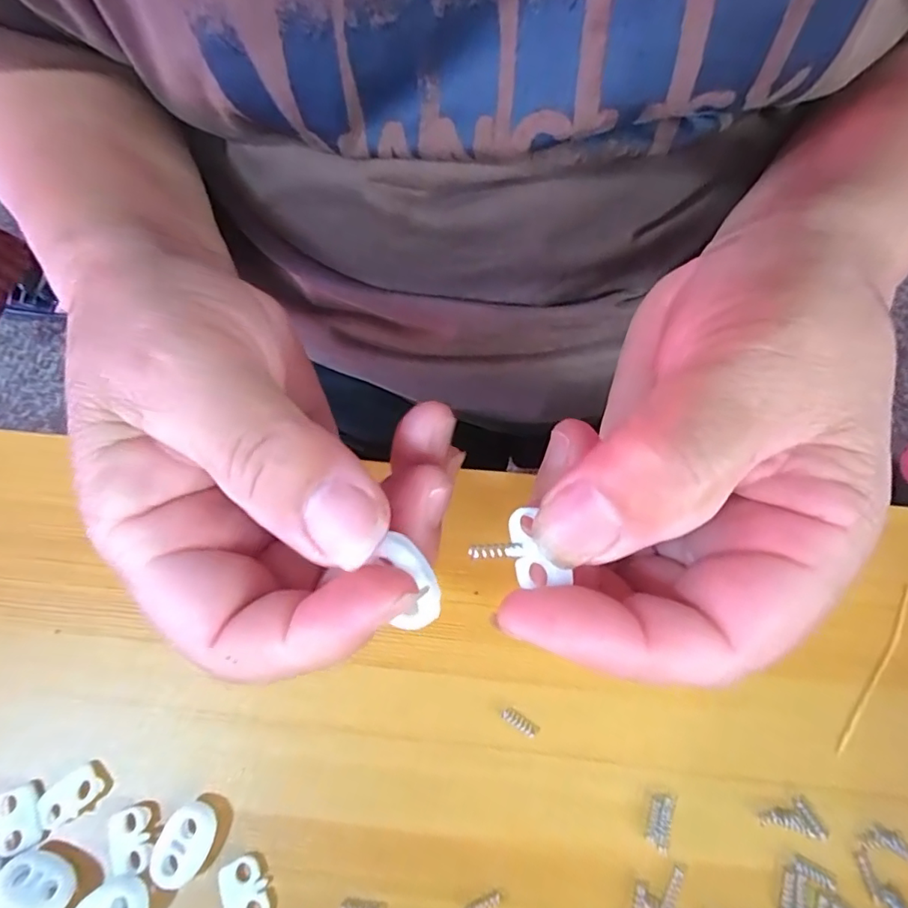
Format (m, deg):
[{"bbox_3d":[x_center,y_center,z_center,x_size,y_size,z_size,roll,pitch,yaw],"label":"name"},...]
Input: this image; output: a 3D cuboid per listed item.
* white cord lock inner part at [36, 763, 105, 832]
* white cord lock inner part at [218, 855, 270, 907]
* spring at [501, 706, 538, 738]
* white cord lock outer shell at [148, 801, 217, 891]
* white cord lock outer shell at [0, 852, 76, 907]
[{"bbox_3d":[-0.121,0.109,0.168,0.019,0.004,0.013,-35,72,-9],"label":"white cord lock inner part"},{"bbox_3d":[-0.062,0.131,0.158,0.013,0.004,0.018,-24,71,-6],"label":"white cord lock inner part"},{"bbox_3d":[0.021,0.086,0.170,0.012,0.004,0.004,31,74,11],"label":"spring"},{"bbox_3d":[-0.082,0.119,0.162,0.015,0.005,0.022,18,72,9],"label":"white cord lock outer shell"},{"bbox_3d":[-0.124,0.127,0.157,0.023,0.004,0.015,26,49,6],"label":"white cord lock outer shell"}]

